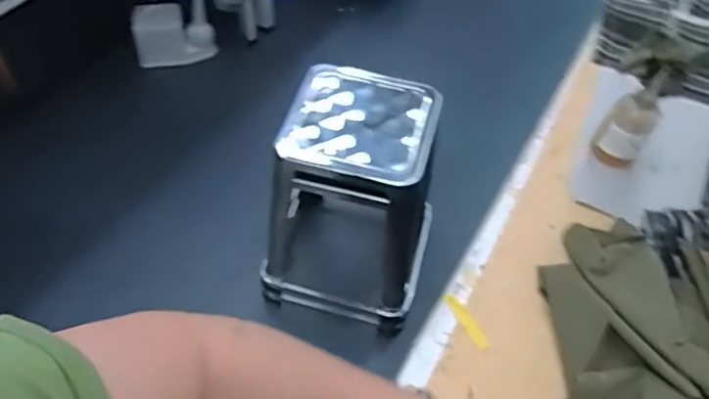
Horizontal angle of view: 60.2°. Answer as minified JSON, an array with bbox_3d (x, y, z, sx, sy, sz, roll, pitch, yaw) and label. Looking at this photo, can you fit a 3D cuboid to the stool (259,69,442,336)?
[{"bbox_3d":[0.000,-0.007,1.411,0.354,0.501,0.343,14,51,9],"label":"stool"}]

